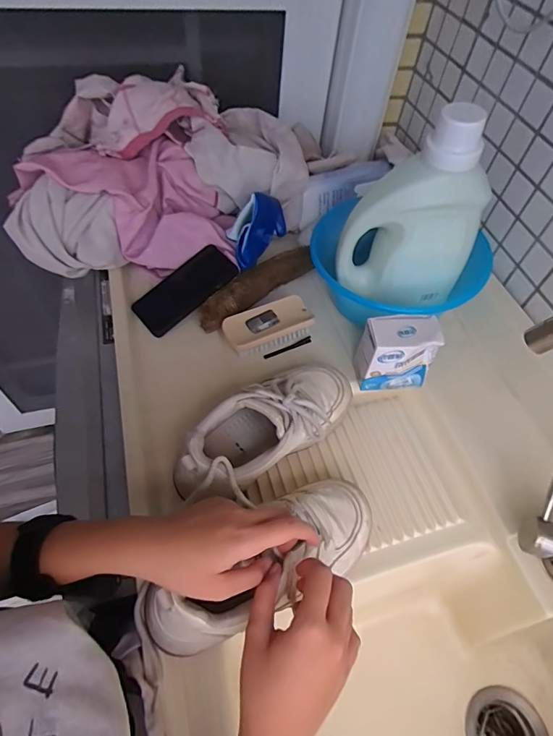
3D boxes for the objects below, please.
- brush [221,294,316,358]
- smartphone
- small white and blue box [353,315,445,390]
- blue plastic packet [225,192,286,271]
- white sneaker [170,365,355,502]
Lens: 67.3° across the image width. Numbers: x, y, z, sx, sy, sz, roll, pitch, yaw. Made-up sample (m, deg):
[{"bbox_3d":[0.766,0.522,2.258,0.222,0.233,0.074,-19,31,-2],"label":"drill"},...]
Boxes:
[{"bbox_3d":[-0.012,-0.061,0.621,0.128,0.036,0.062,-21,60,-15],"label":"brush"},{"bbox_3d":[-0.138,-0.120,0.636,0.161,0.014,0.084,-42,67,-10],"label":"smartphone"},{"bbox_3d":[0.163,-0.021,0.565,0.101,0.092,0.057,-1,57,-3],"label":"small white and blue box"},{"bbox_3d":[-0.027,-0.227,0.642,0.038,0.097,0.116,31,61,17],"label":"blue plastic packet"},{"bbox_3d":[-0.002,0.065,0.490,0.235,0.102,0.085,-24,60,-32],"label":"white sneaker"}]

